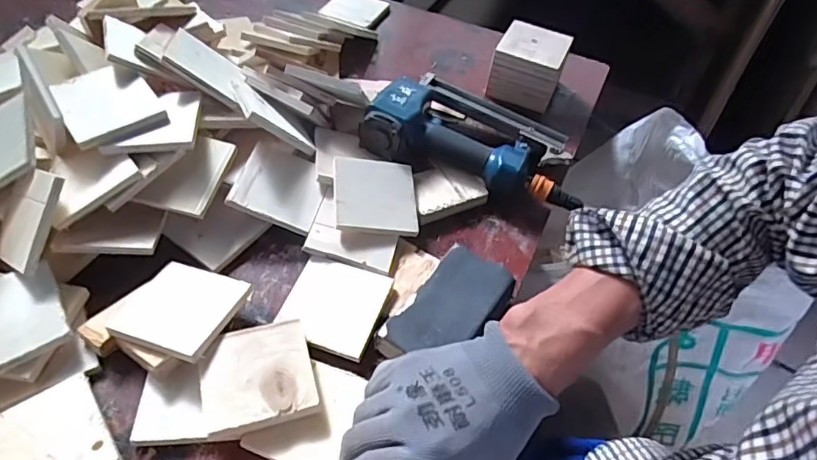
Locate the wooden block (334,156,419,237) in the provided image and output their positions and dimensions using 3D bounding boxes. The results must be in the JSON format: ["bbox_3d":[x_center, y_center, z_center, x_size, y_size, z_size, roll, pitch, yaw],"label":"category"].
[{"bbox_3d":[-0.036,-0.038,0.601,0.090,0.010,0.091,6,58,-20],"label":"wooden block"}]

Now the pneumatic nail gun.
[{"bbox_3d":[0.084,-0.125,0.671,0.255,0.065,0.142,14,47,8],"label":"pneumatic nail gun"}]

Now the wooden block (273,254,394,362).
[{"bbox_3d":[-0.073,0.070,0.532,0.092,0.011,0.088,18,52,9],"label":"wooden block"}]

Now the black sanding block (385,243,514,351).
[{"bbox_3d":[0.040,0.074,0.526,0.071,0.023,0.131,31,52,22],"label":"black sanding block"}]

